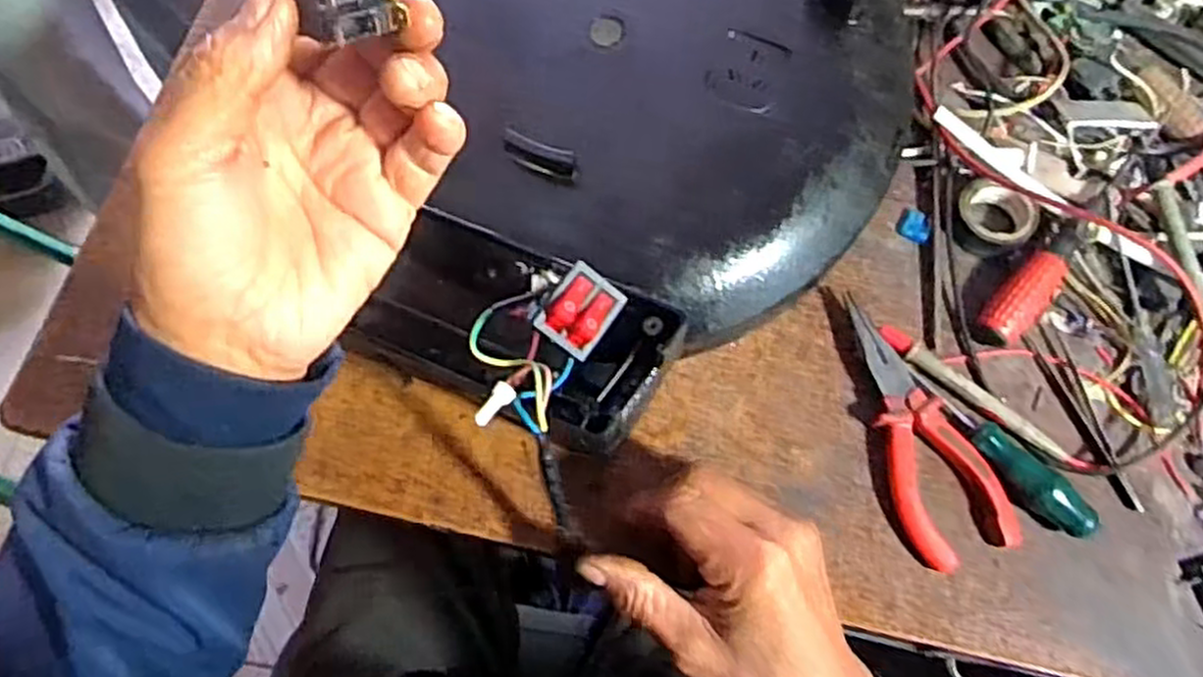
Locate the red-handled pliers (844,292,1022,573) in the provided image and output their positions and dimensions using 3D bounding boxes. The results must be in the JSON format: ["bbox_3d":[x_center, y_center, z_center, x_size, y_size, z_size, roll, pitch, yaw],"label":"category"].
[{"bbox_3d":[0.160,0.047,0.409,0.052,0.018,0.139,-23,69,-6],"label":"red-handled pliers"}]

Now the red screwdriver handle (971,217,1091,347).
[{"bbox_3d":[0.235,-0.029,0.427,0.026,0.024,0.080,42,76,17],"label":"red screwdriver handle"}]

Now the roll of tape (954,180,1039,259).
[{"bbox_3d":[0.222,-0.068,0.444,0.043,0.017,0.042,-1,69,3],"label":"roll of tape"}]

